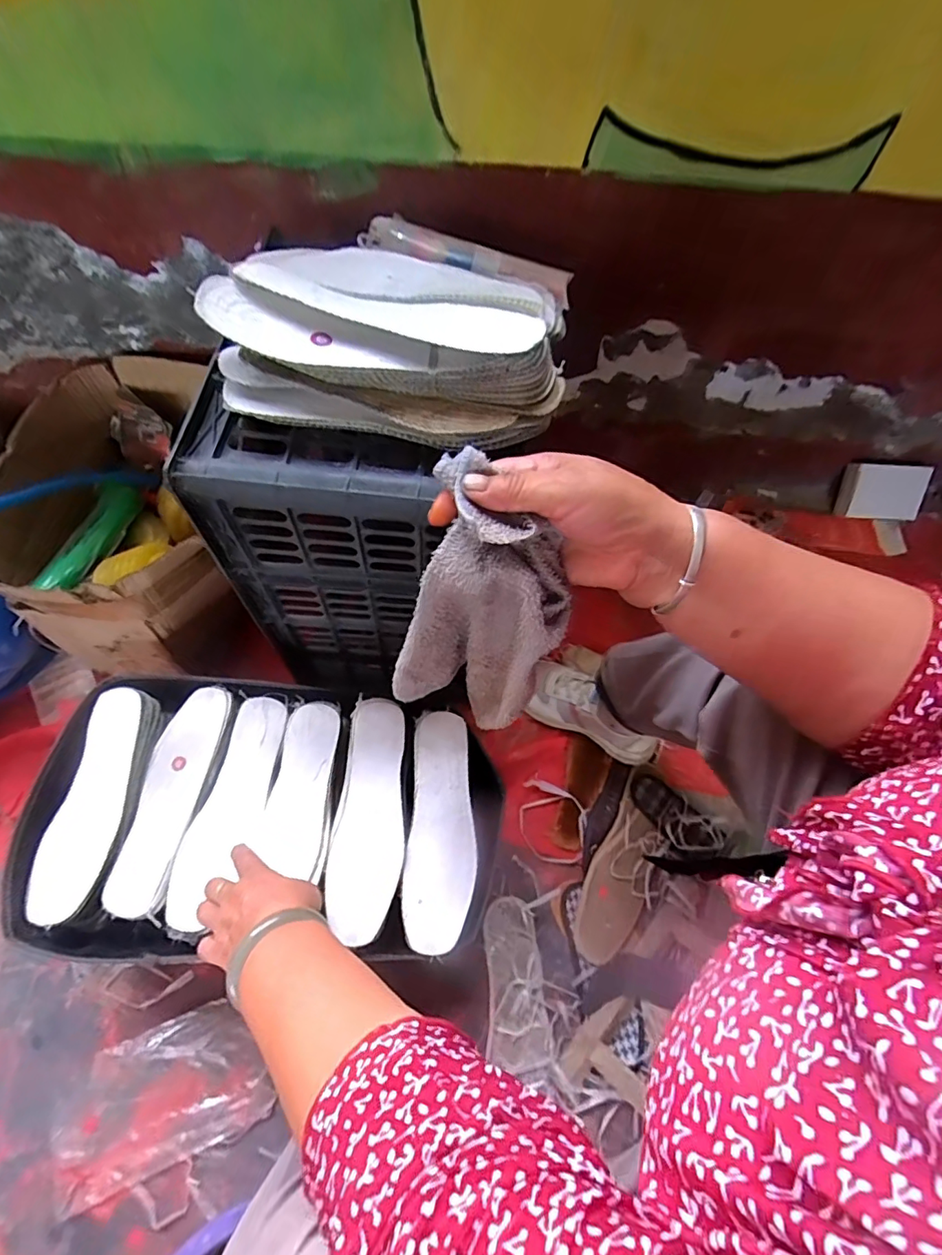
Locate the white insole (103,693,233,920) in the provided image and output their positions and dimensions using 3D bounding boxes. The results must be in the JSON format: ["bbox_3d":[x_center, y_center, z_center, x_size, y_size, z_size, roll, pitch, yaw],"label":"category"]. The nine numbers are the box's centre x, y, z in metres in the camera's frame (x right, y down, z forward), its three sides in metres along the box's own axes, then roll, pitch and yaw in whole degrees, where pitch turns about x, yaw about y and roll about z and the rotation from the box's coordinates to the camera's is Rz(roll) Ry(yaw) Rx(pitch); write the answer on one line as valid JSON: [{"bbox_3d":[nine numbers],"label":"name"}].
[{"bbox_3d":[-0.328,0.175,0.548,0.070,0.014,0.228,9,62,1],"label":"white insole"}]

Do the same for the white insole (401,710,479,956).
[{"bbox_3d":[-0.030,0.206,0.539,0.071,0.021,0.228,3,62,-3],"label":"white insole"}]

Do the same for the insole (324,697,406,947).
[{"bbox_3d":[-0.102,0.191,0.536,0.070,0.020,0.228,6,62,-1],"label":"insole"}]

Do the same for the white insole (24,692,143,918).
[{"bbox_3d":[-0.403,0.179,0.545,0.066,0.012,0.230,5,62,-2],"label":"white insole"}]

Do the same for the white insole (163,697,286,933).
[{"bbox_3d":[-0.260,0.190,0.552,0.063,0.018,0.231,12,61,3],"label":"white insole"}]

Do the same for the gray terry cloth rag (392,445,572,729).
[{"bbox_3d":[0.005,0.001,0.342,0.101,0.205,0.059,31,52,12],"label":"gray terry cloth rag"}]

